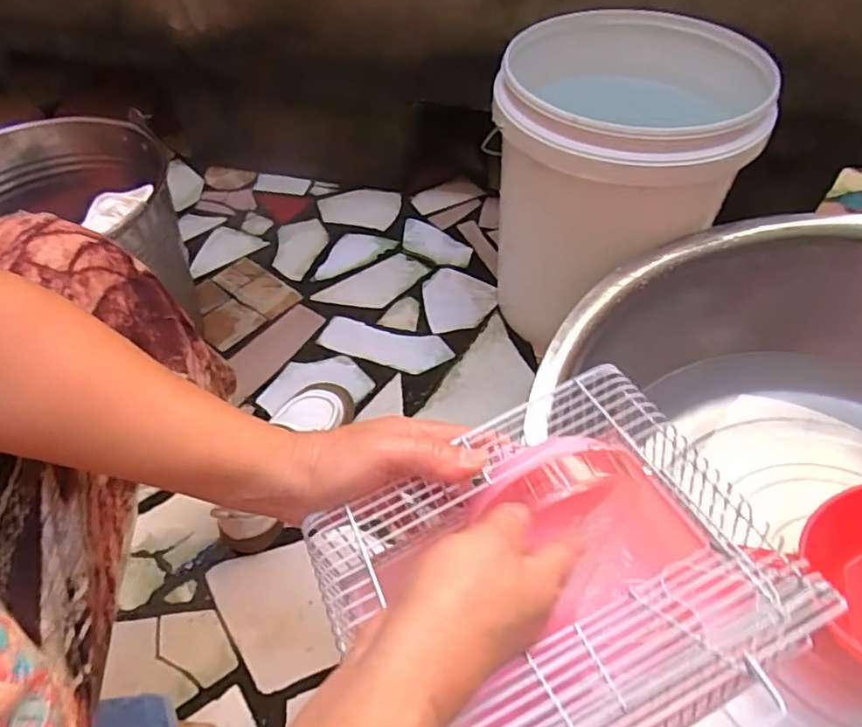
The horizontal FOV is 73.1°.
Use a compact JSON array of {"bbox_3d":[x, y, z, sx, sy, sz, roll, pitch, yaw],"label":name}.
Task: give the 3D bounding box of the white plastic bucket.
[{"bbox_3d":[0.240,-0.233,0.796,0.301,0.342,0.299,-1,53,1],"label":"white plastic bucket"}]

